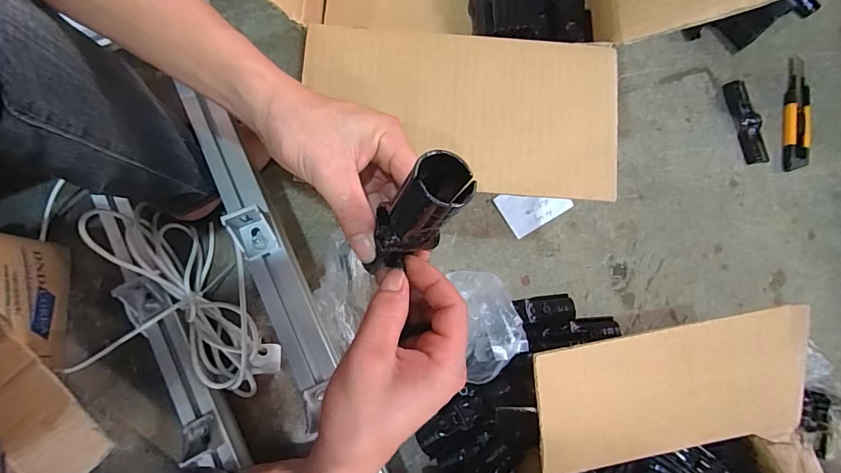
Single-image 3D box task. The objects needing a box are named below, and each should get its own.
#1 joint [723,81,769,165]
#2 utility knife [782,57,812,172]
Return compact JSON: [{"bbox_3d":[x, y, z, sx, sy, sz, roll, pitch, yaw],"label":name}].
[{"bbox_3d":[0.487,-0.171,0.642,0.036,0.014,0.128,-9,77,-3],"label":"joint"},{"bbox_3d":[0.562,-0.183,0.644,0.040,0.011,0.181,9,77,1],"label":"utility knife"}]

